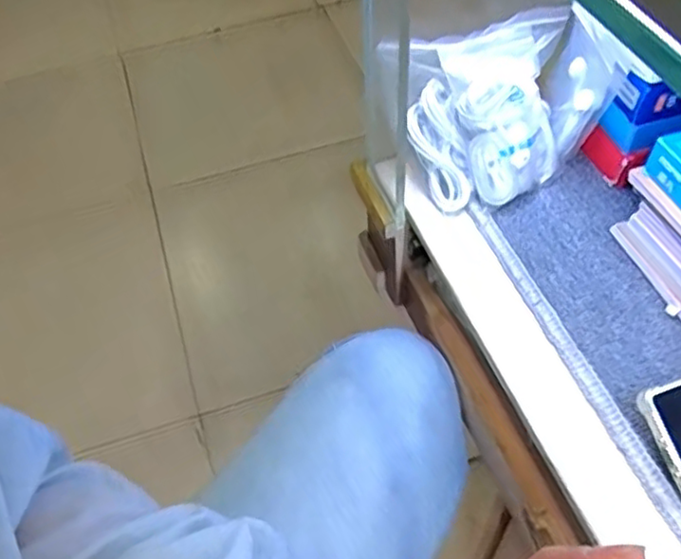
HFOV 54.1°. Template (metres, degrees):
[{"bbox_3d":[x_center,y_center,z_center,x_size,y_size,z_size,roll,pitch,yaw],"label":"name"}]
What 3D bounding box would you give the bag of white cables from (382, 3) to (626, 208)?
[{"bbox_3d":[0.135,-0.133,0.526,0.164,0.107,0.094,-21,53,-12],"label":"bag of white cables"}]

